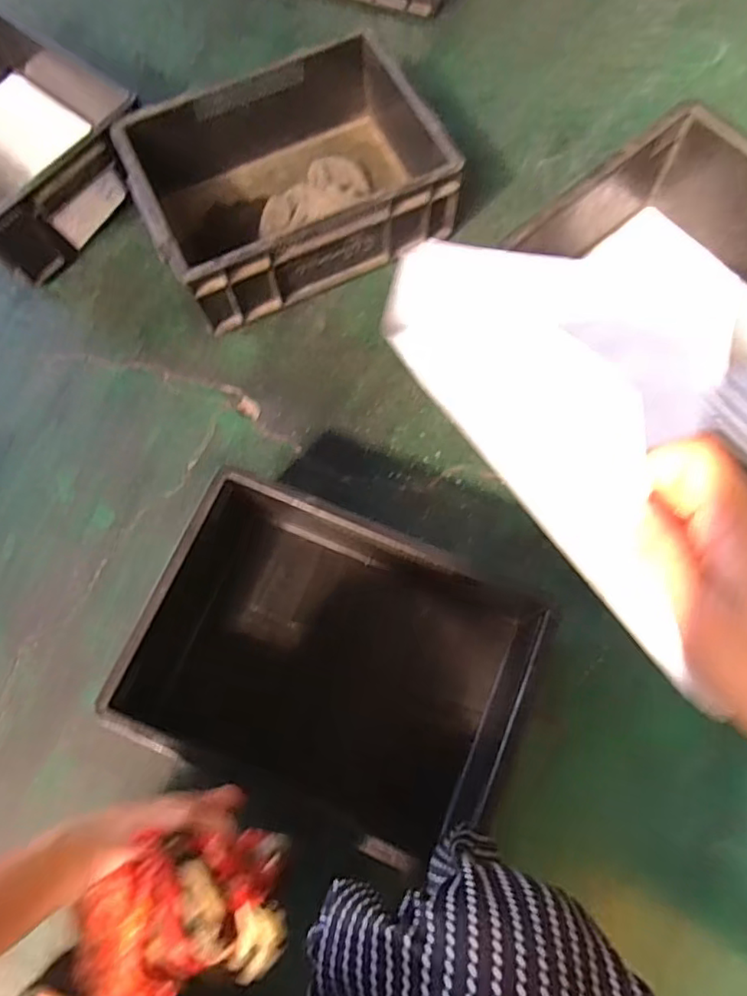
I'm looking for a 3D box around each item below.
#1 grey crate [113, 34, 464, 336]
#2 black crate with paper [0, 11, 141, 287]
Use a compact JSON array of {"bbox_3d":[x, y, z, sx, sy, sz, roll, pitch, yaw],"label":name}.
[{"bbox_3d":[-0.102,-0.383,0.740,0.345,0.114,0.251,-25,74,-5],"label":"grey crate"},{"bbox_3d":[-0.462,-0.466,0.778,0.353,0.110,0.271,42,79,13],"label":"black crate with paper"}]

